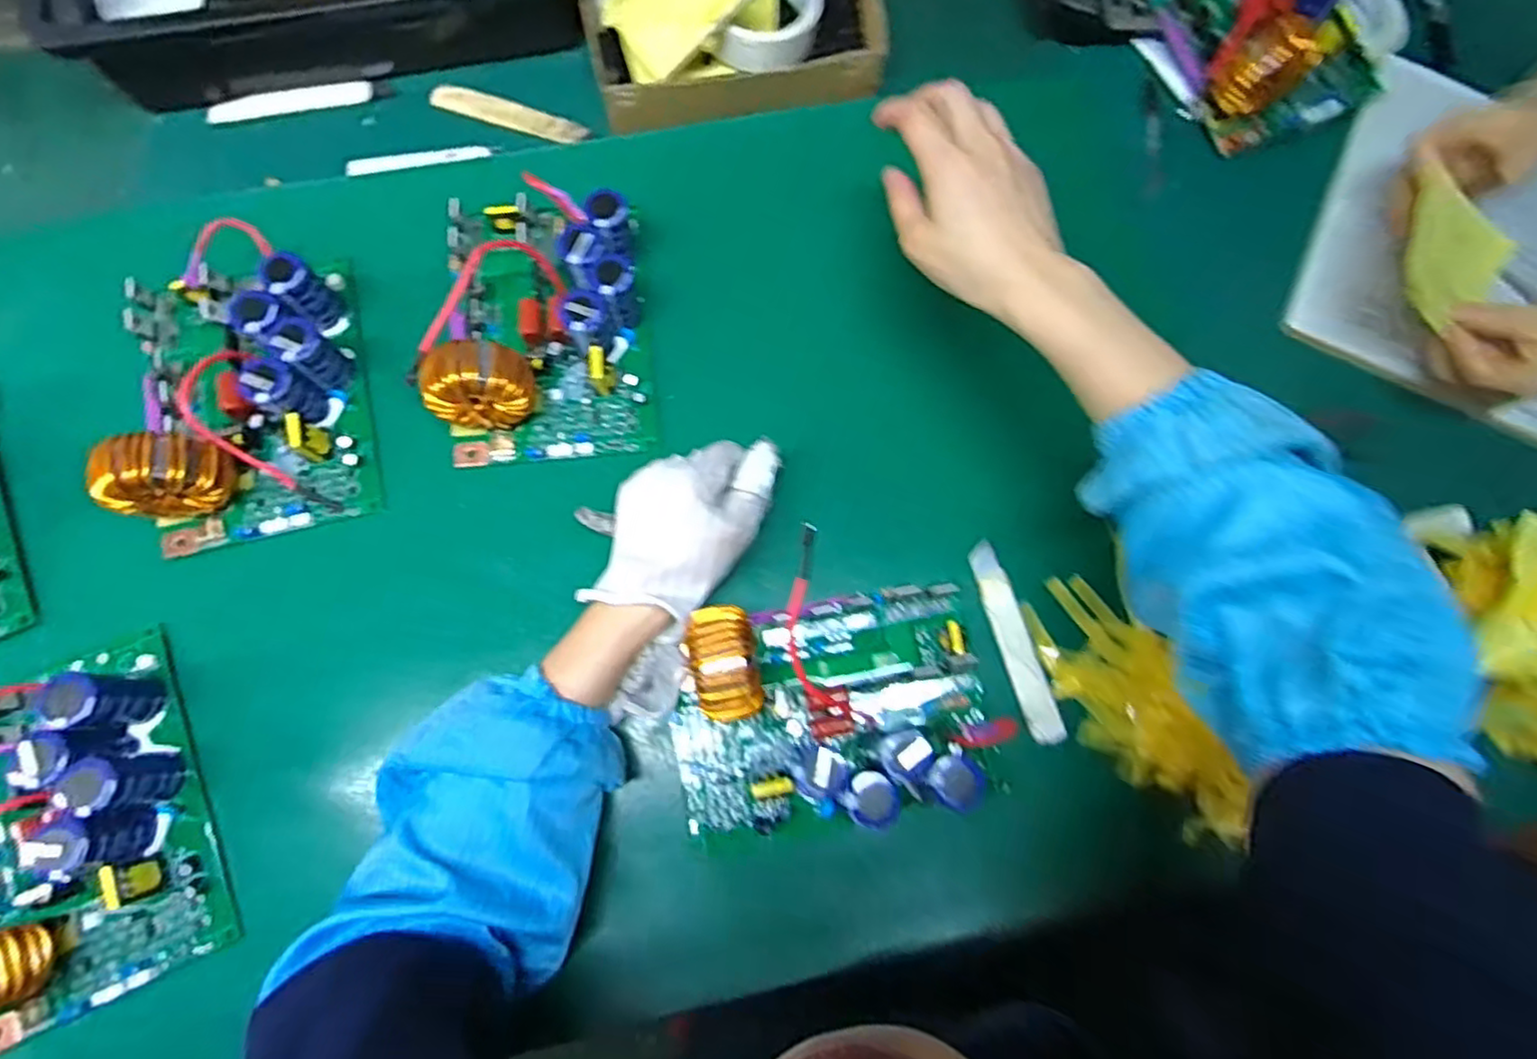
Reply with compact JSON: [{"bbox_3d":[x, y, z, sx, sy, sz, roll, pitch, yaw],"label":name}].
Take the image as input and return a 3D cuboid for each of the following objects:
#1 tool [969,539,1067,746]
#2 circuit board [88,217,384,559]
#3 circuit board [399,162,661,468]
[{"bbox_3d":[0.158,0.071,0.444,0.023,0.011,0.129,-17,77,-6],"label":"tool"},{"bbox_3d":[-0.339,-0.097,0.441,0.137,0.064,0.199,-14,78,-5],"label":"circuit board"},{"bbox_3d":[-0.150,-0.143,0.457,0.137,0.060,0.183,-6,78,-3],"label":"circuit board"}]

